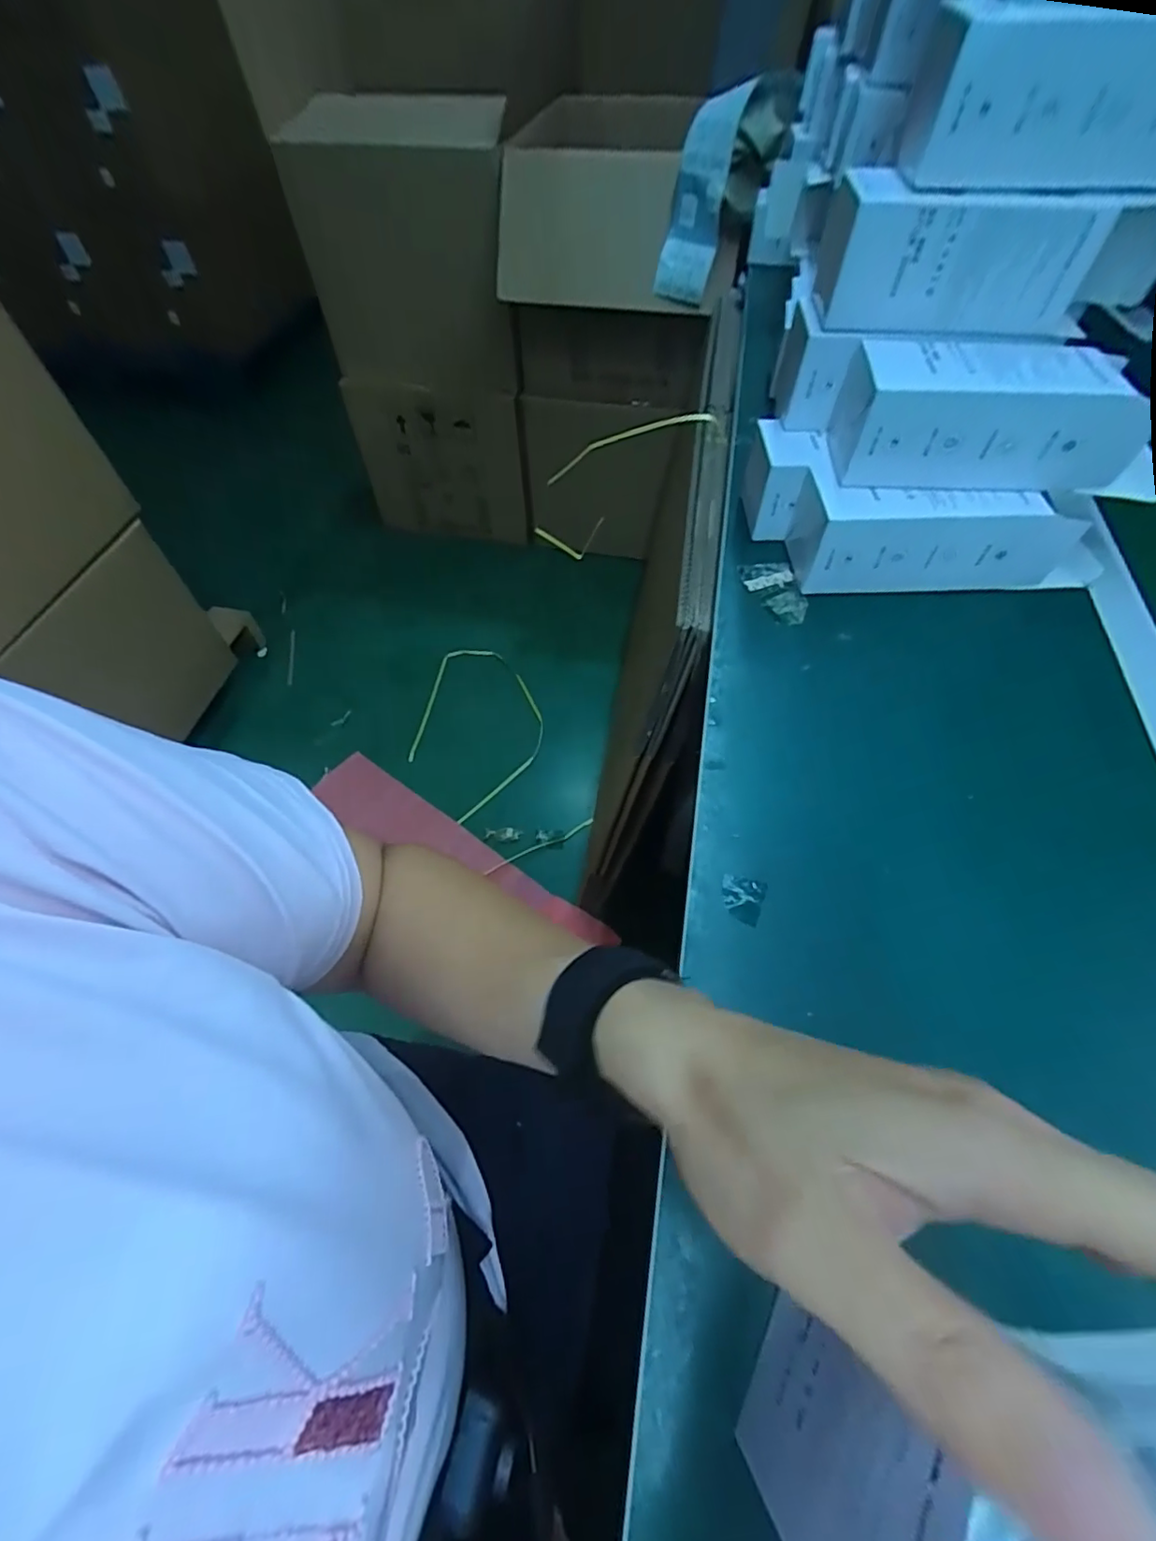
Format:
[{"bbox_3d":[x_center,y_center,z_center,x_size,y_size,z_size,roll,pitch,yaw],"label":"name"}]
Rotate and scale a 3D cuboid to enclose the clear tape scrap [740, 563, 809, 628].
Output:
[{"bbox_3d":[0.165,-0.147,0.486,0.043,0.007,0.072,-9,57,-4],"label":"clear tape scrap"}]

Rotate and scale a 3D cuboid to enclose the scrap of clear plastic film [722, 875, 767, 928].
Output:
[{"bbox_3d":[0.097,0.076,0.345,0.025,0.004,0.027,14,58,10],"label":"scrap of clear plastic film"}]

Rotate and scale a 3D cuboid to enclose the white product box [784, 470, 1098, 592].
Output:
[{"bbox_3d":[0.297,-0.192,0.470,0.230,0.076,0.073,1,57,2],"label":"white product box"}]

